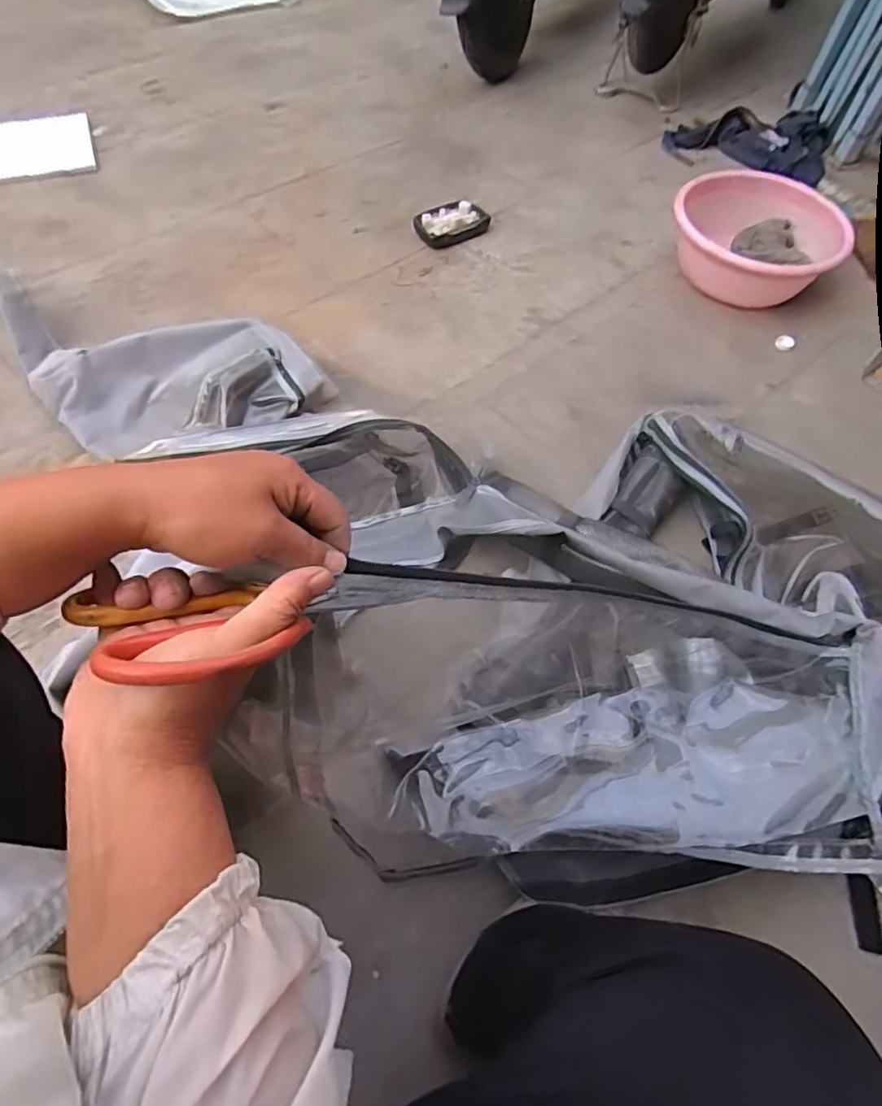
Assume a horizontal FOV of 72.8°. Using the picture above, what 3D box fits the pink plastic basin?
[{"bbox_3d":[0.685,-0.693,1.311,0.344,0.129,0.344,1,57,-2],"label":"pink plastic basin"}]

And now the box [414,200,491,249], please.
[{"bbox_3d":[0.019,-0.744,1.346,0.156,0.032,0.118,-33,65,-22],"label":"box"}]

